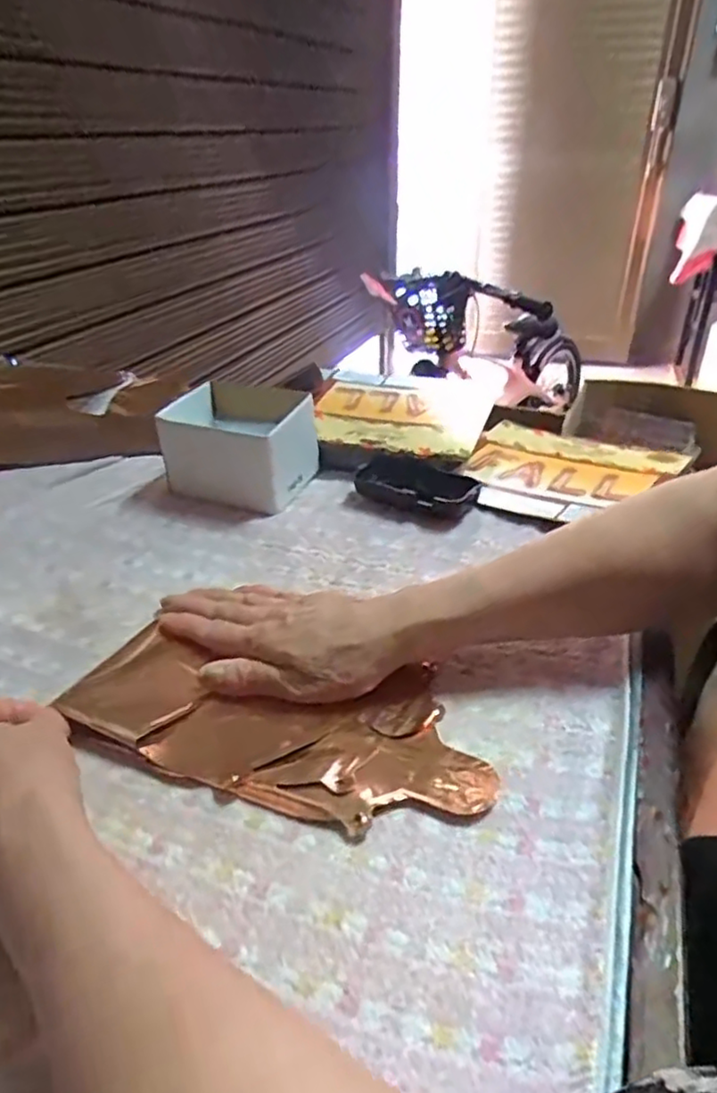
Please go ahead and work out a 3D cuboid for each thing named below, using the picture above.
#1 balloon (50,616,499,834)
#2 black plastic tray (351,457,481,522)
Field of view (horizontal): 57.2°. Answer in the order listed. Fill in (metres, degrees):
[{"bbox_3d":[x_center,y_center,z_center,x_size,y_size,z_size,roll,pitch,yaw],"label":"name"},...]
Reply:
[{"bbox_3d":[-0.046,0.099,0.387,0.244,0.016,0.114,9,36,13],"label":"balloon"},{"bbox_3d":[0.051,-0.054,0.589,0.108,0.027,0.049,12,37,18],"label":"black plastic tray"}]

